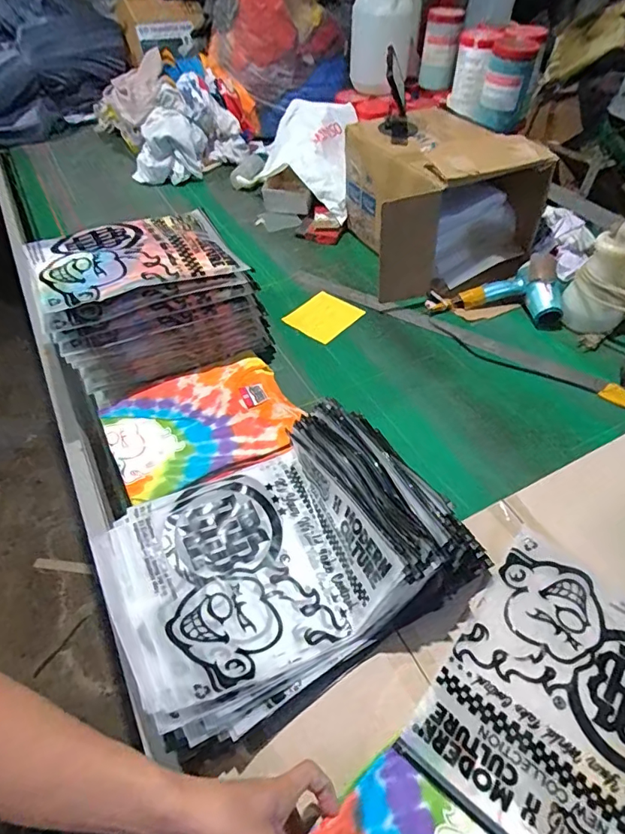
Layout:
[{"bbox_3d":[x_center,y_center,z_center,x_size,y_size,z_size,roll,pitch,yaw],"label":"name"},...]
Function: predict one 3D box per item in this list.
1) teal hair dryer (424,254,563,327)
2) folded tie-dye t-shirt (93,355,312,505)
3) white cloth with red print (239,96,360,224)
[{"bbox_3d":[0.351,-0.250,0.952,0.241,0.073,0.132,3,49,5],"label":"teal hair dryer"},{"bbox_3d":[-0.168,0.009,0.755,0.275,0.019,0.212,-22,53,-18],"label":"folded tie-dye t-shirt"},{"bbox_3d":[-0.027,-0.654,1.218,0.281,0.140,0.358,5,49,5],"label":"white cloth with red print"}]

